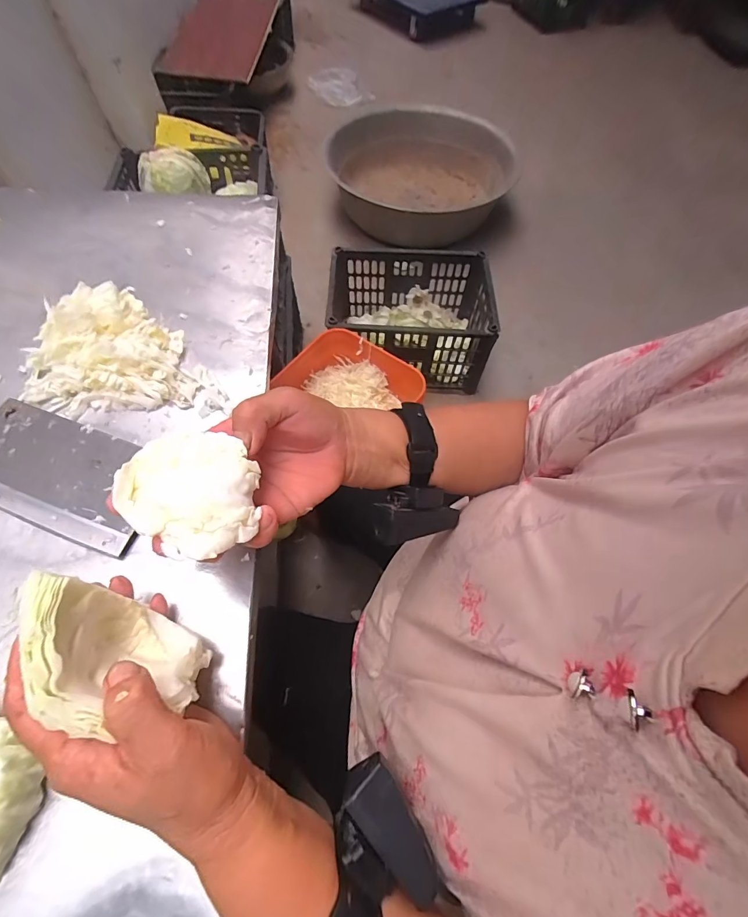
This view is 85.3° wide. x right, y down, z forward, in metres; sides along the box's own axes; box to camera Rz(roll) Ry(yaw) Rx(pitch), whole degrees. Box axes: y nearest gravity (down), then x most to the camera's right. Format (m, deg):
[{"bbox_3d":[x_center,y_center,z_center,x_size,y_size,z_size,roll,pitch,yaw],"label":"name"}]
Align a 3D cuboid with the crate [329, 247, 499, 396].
[{"bbox_3d":[0.111,-0.450,1.301,0.492,0.258,0.377,3,64,-1],"label":"crate"}]

